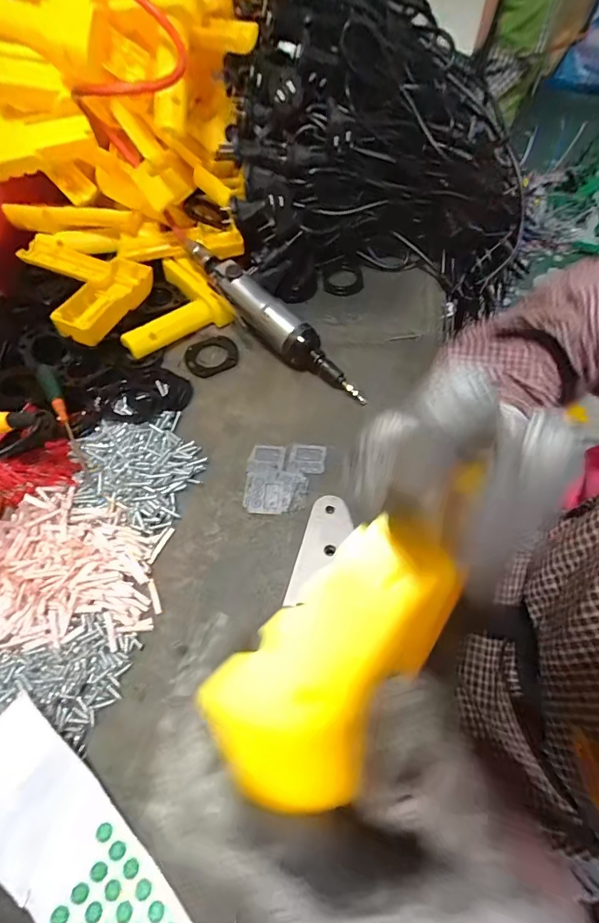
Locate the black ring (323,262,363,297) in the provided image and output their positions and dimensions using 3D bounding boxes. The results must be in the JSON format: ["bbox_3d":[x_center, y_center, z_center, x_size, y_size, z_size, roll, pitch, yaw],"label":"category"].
[{"bbox_3d":[0.055,-0.228,0.497,0.049,0.007,0.055,2,61,0],"label":"black ring"}]

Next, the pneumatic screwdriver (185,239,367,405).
[{"bbox_3d":[-0.035,-0.154,0.431,0.034,0.051,0.267,-41,69,-20],"label":"pneumatic screwdriver"}]

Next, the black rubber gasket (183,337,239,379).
[{"bbox_3d":[-0.097,-0.117,0.444,0.058,0.005,0.052,-24,65,-13],"label":"black rubber gasket"}]

